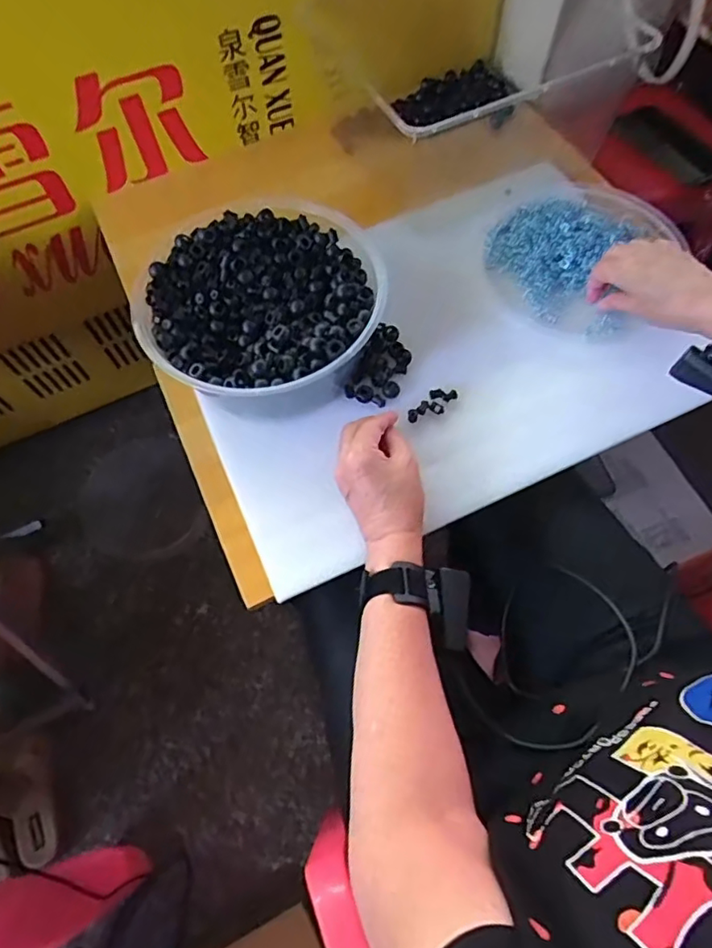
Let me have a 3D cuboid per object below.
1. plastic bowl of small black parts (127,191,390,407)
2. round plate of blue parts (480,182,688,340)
[{"bbox_3d":[-0.093,-0.164,0.574,0.238,0.091,0.223,-1,65,2],"label":"plastic bowl of small black parts"},{"bbox_3d":[0.235,-0.247,0.608,0.172,0.032,0.193,23,68,12],"label":"round plate of blue parts"}]

